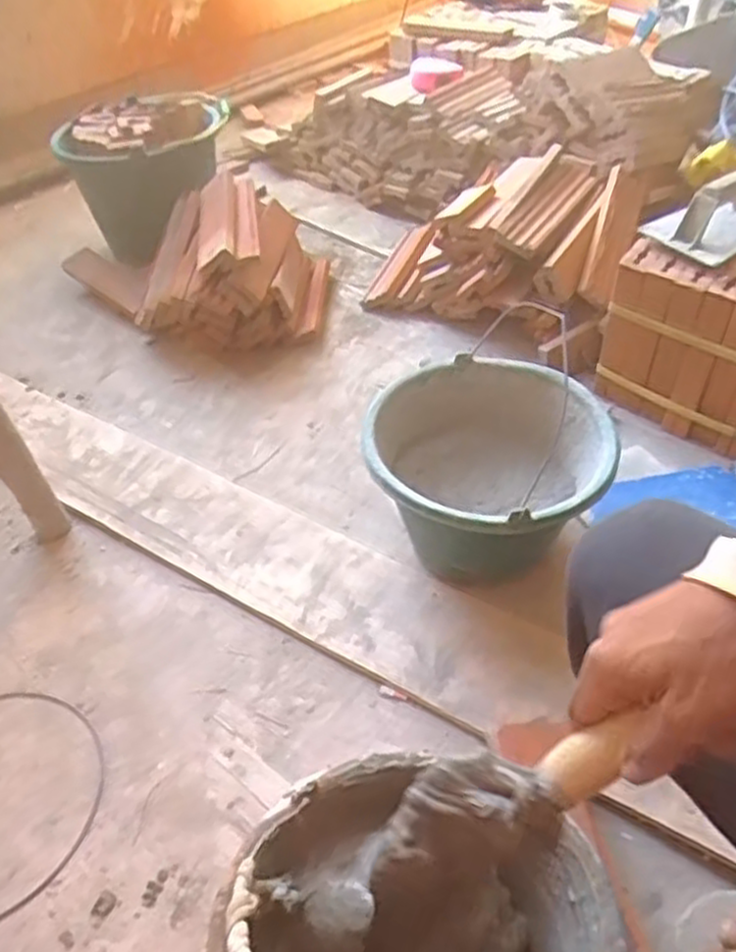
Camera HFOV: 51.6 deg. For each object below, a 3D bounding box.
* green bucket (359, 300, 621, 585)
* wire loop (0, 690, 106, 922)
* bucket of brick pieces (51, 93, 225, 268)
[{"bbox_3d":[0.135,0.011,0.896,0.258,0.210,0.260,-4,46,-1],"label":"green bucket"},{"bbox_3d":[-0.356,0.331,0.730,0.178,0.004,0.254,15,49,16],"label":"wire loop"},{"bbox_3d":[-0.394,-0.552,1.425,0.253,0.238,0.256,-2,45,2],"label":"bucket of brick pieces"}]

